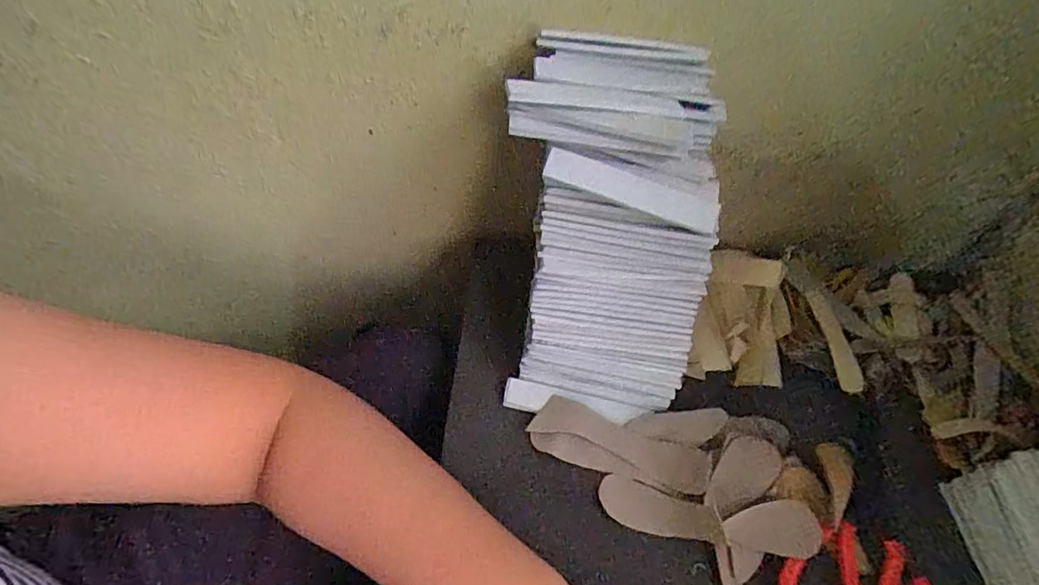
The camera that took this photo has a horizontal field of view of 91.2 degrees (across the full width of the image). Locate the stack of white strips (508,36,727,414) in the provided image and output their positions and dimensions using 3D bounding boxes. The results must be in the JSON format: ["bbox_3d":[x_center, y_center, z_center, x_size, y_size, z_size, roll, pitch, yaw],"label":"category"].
[{"bbox_3d":[0.058,-0.034,0.329,0.130,0.248,0.043,0,15,-1],"label":"stack of white strips"}]

